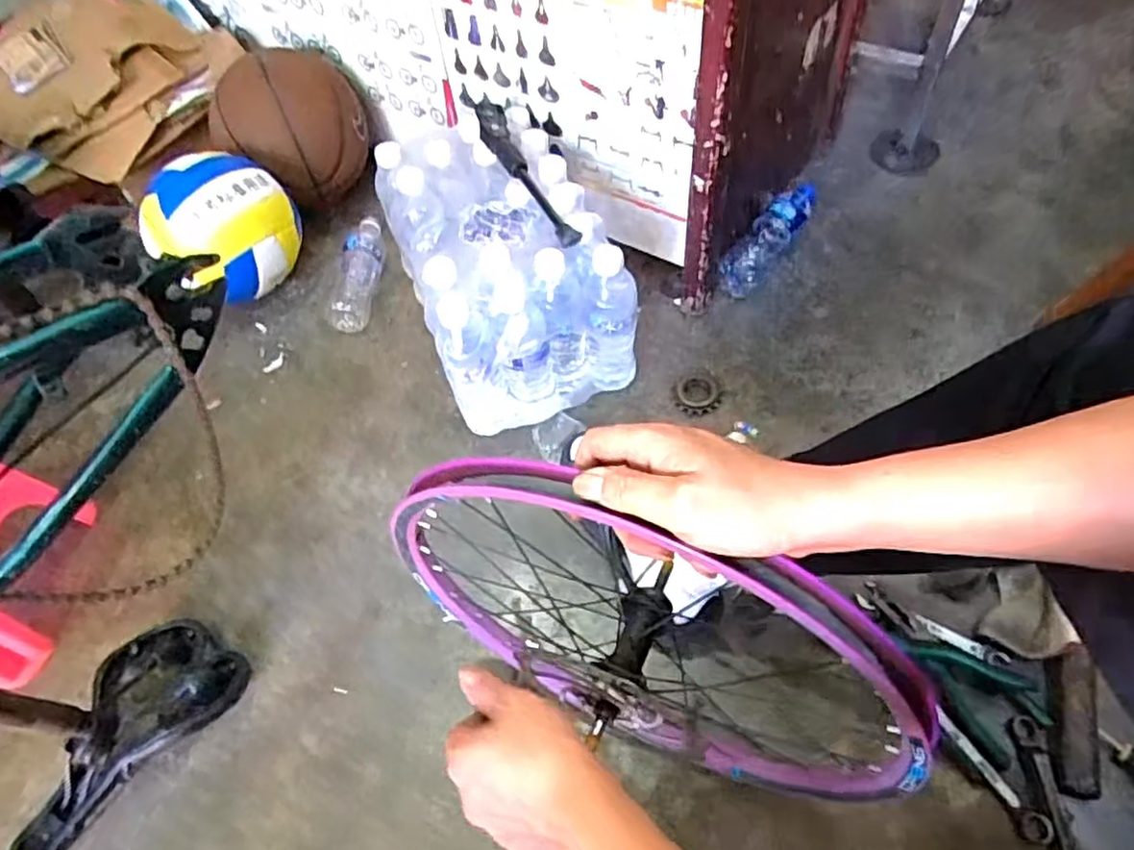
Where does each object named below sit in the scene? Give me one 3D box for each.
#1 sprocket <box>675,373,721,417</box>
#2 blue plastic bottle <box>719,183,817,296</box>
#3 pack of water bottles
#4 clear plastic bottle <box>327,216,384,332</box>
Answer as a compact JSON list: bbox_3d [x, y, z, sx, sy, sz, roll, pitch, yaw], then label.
[{"bbox_3d":[0.171,-0.043,0.923,0.058,0.007,0.066,0,56,5],"label":"sprocket"},{"bbox_3d":[0.309,-0.287,1.046,0.058,0.067,0.245,35,65,25],"label":"blue plastic bottle"},{"bbox_3d":[-0.080,-0.209,0.933,0.242,0.221,0.355,-20,57,-8],"label":"pack of water bottles"},{"bbox_3d":[-0.321,-0.239,1.070,0.070,0.066,0.212,-1,56,4],"label":"clear plastic bottle"}]

